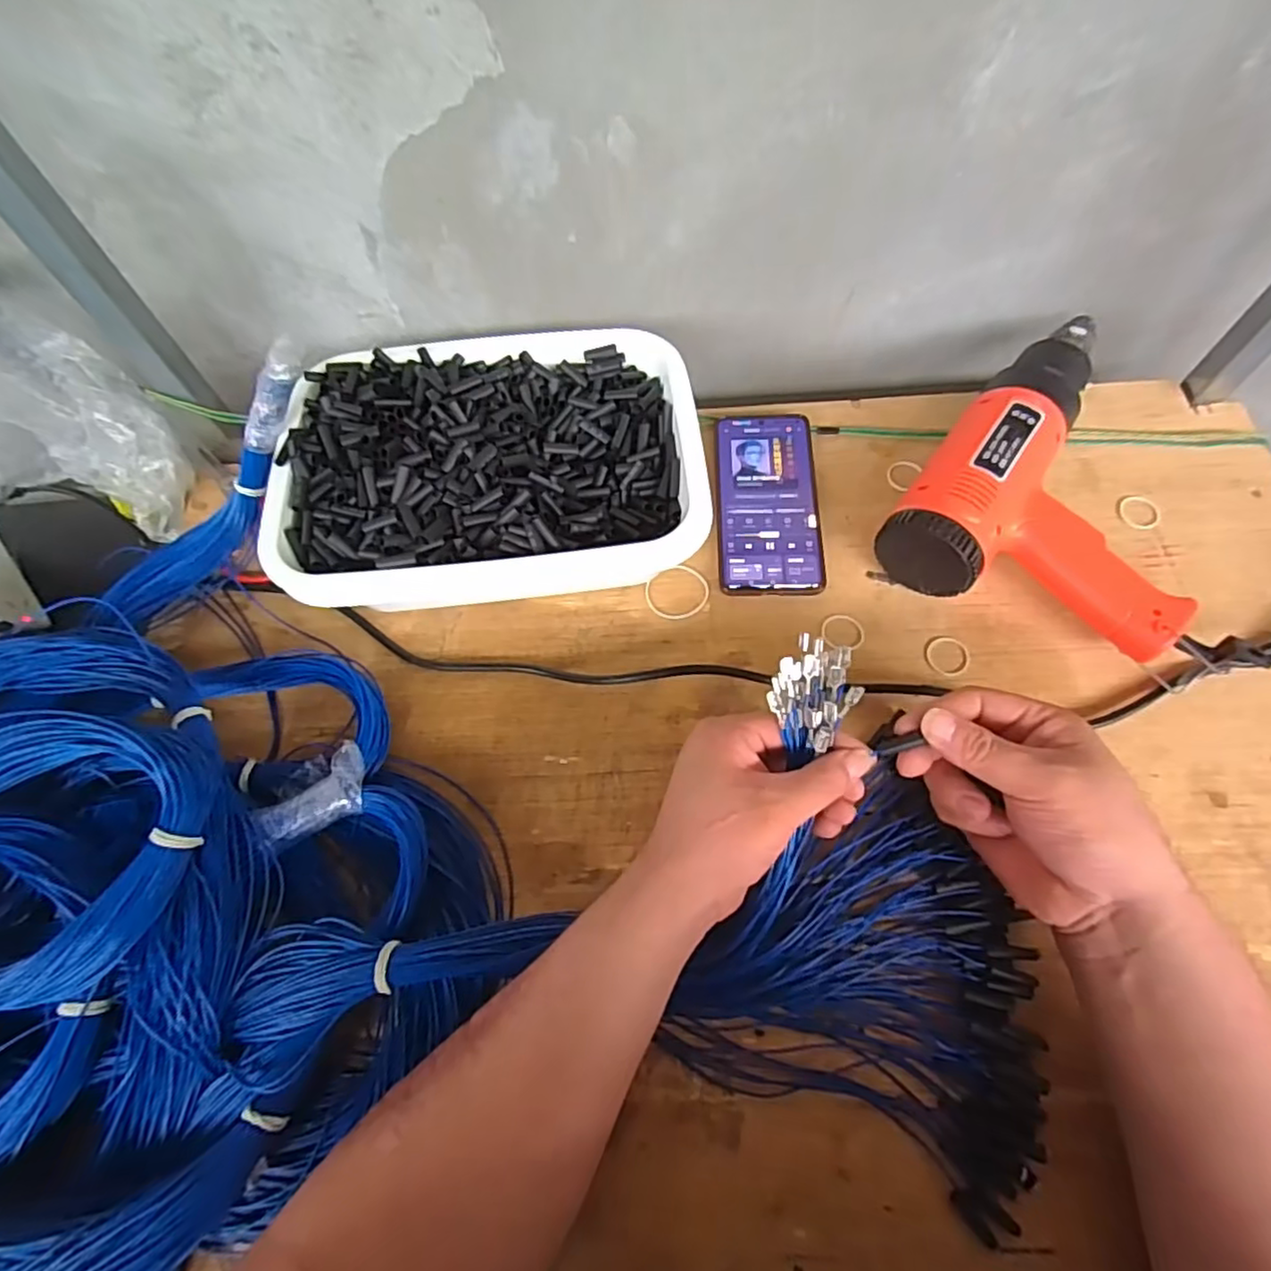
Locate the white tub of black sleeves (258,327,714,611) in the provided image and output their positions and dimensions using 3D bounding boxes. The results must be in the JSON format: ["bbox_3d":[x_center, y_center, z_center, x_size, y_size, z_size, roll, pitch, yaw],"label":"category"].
[{"bbox_3d":[-0.100,-0.110,0.479,0.293,0.095,0.228,-9,62,-2],"label":"white tub of black sleeves"}]

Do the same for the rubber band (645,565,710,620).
[{"bbox_3d":[0.031,-0.033,0.485,0.046,0.004,0.044,-1,64,2],"label":"rubber band"}]

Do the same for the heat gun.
[{"bbox_3d":[0.320,-0.111,0.468,0.186,0.071,0.273,35,70,18],"label":"heat gun"}]

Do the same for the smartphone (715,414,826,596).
[{"bbox_3d":[0.103,-0.105,0.509,0.076,0.013,0.161,0,64,3],"label":"smartphone"}]

